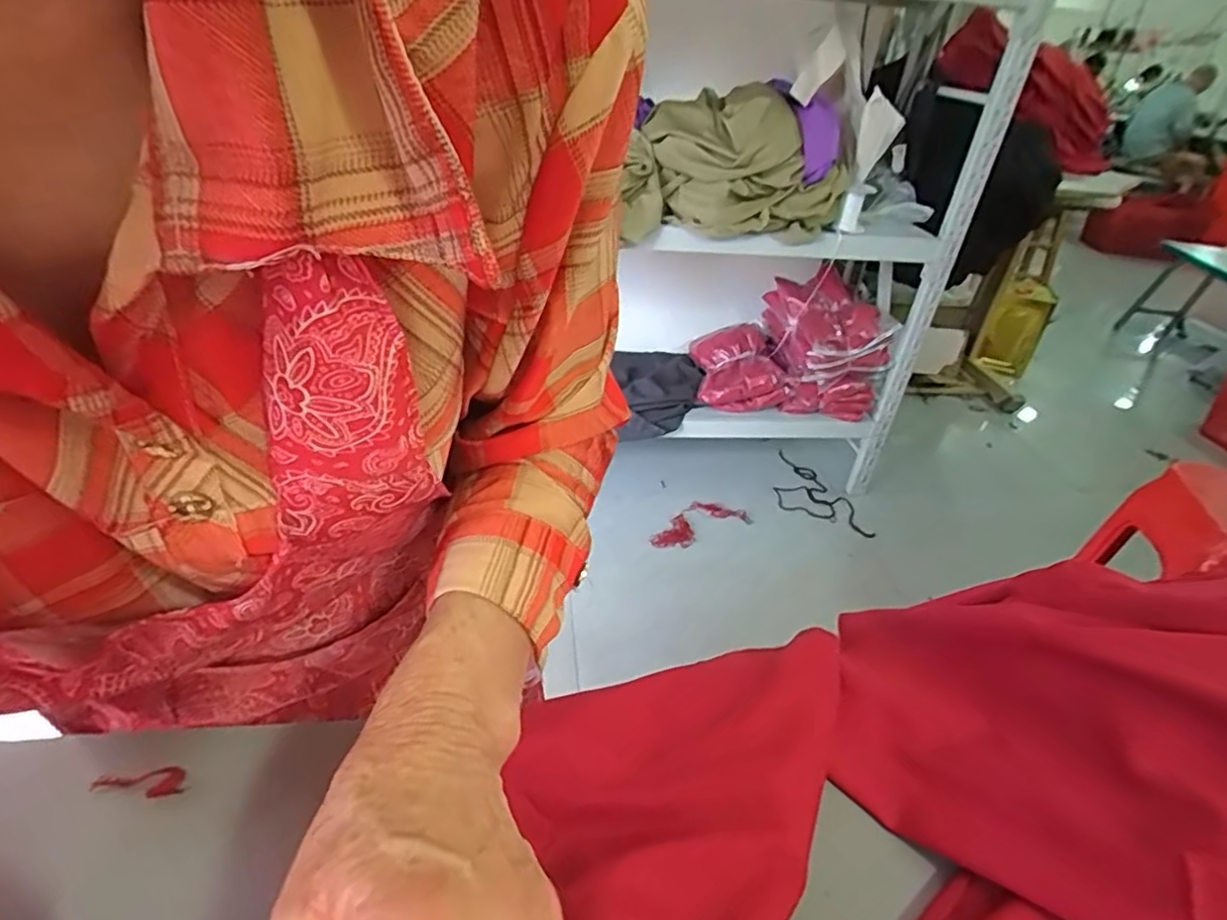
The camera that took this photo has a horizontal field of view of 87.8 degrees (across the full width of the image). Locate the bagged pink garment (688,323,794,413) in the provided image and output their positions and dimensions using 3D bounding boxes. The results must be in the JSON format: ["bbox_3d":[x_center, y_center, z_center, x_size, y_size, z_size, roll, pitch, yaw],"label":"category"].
[{"bbox_3d":[0.334,-0.256,1.733,0.214,0.142,0.263,2,34,-7],"label":"bagged pink garment"}]

